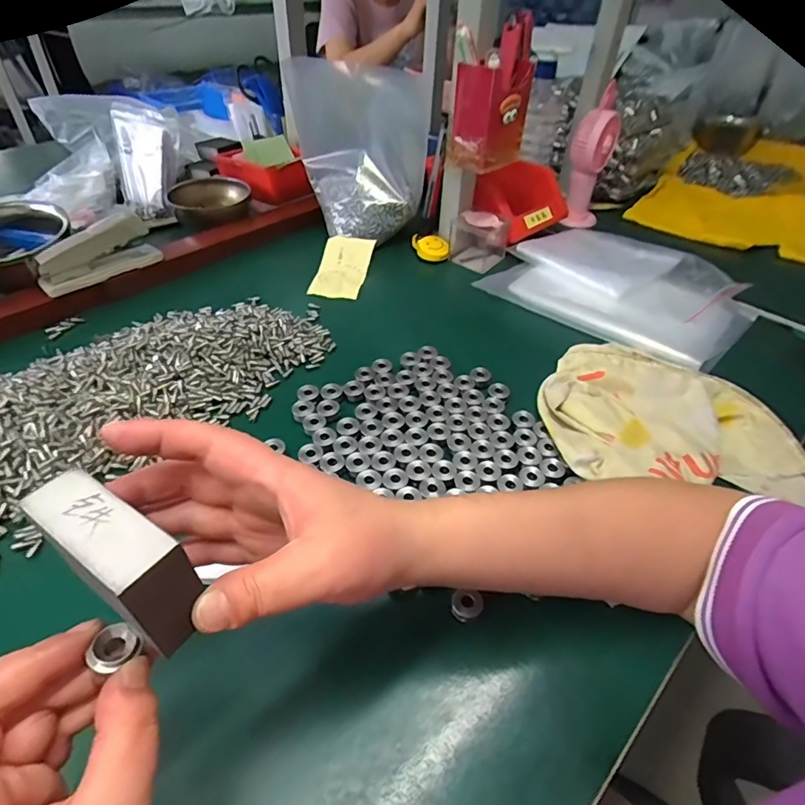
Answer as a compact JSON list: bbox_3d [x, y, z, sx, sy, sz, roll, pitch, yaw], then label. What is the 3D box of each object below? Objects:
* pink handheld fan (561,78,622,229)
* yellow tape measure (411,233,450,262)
[{"bbox_3d":[0.279,-0.362,0.746,0.064,0.179,0.078,14,44,11],"label":"pink handheld fan"},{"bbox_3d":[0.036,-0.205,0.664,0.055,0.019,0.039,17,72,9],"label":"yellow tape measure"}]

